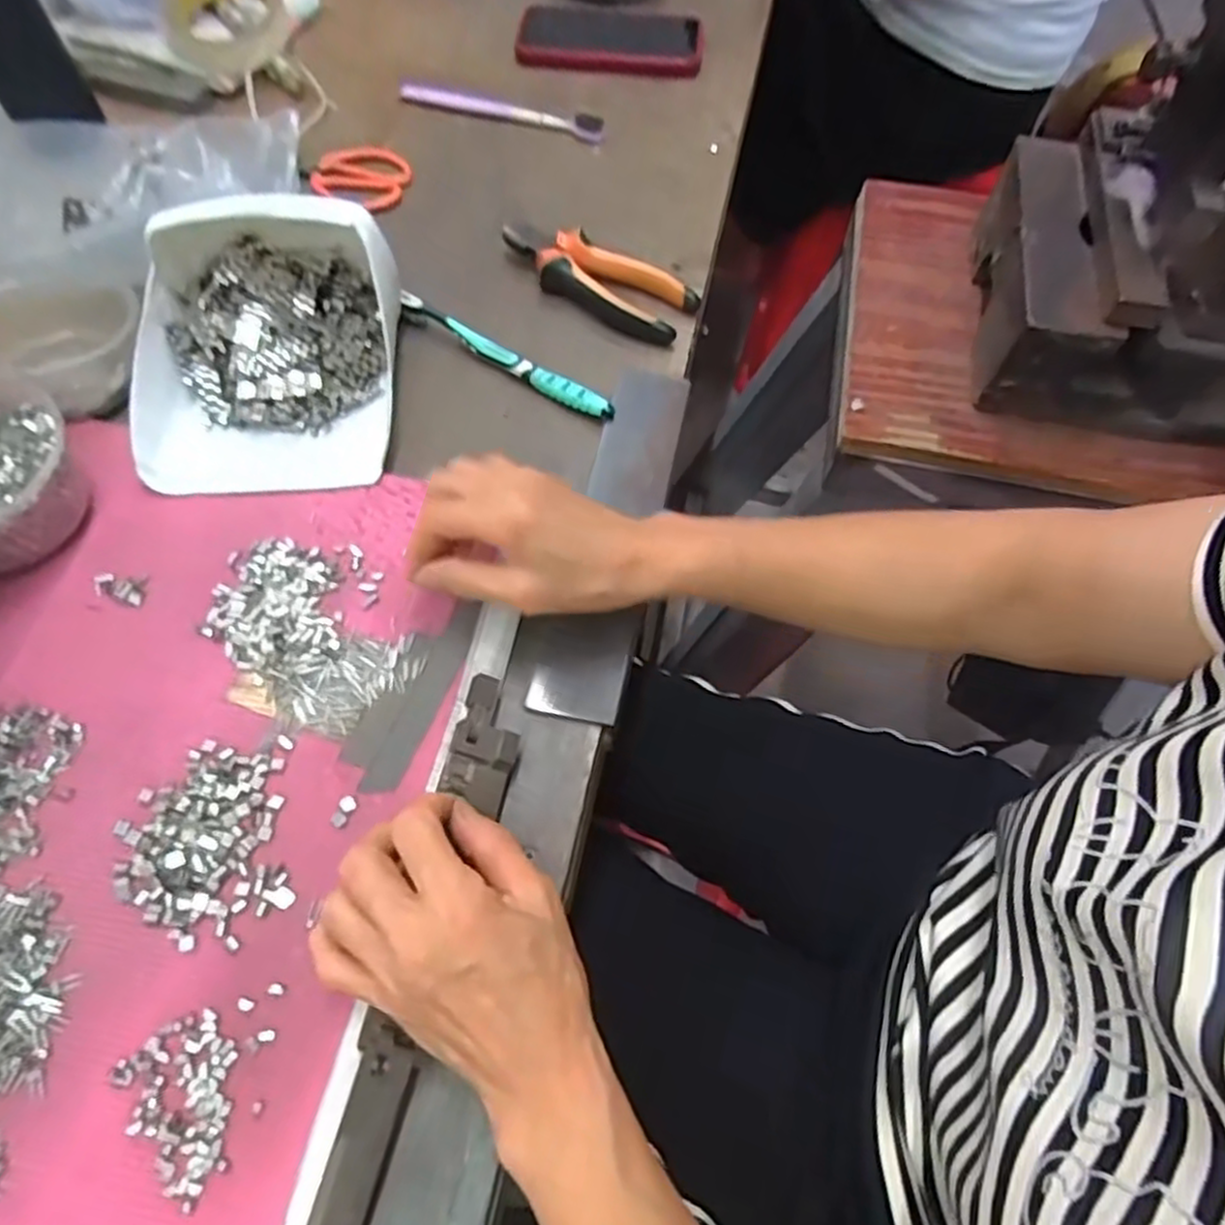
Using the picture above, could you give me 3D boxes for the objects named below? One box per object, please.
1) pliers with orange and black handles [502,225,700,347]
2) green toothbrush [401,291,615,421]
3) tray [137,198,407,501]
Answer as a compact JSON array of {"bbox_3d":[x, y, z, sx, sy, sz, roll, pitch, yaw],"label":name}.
[{"bbox_3d":[-0.012,-0.244,0.539,0.150,0.026,0.052,32,66,12],"label":"pliers with orange and black handles"},{"bbox_3d":[-0.075,-0.173,0.506,0.173,0.017,0.013,32,66,12],"label":"green toothbrush"},{"bbox_3d":[-0.218,-0.171,0.457,0.157,0.082,0.176,0,64,-3],"label":"tray"}]

